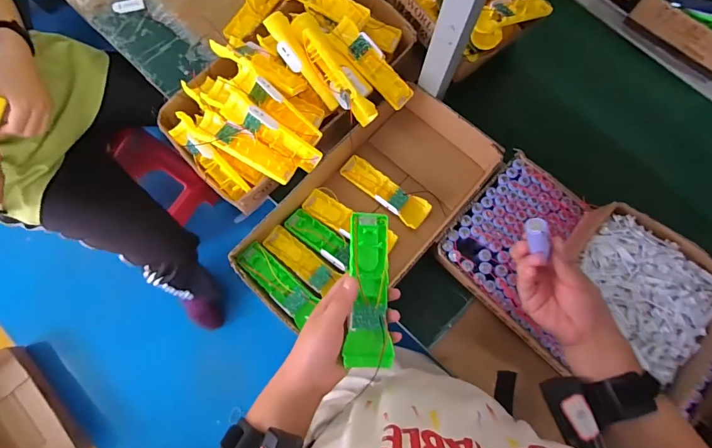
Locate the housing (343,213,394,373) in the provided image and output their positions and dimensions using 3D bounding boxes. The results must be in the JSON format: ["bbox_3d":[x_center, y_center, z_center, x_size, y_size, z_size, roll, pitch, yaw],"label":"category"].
[{"bbox_3d":[0.015,0.067,0.417,0.044,0.025,0.164,1,75,-1],"label":"housing"}]

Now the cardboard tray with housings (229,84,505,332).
[{"bbox_3d":[0.023,-0.021,0.635,0.217,0.077,0.423,43,77,10],"label":"cardboard tray with housings"}]

